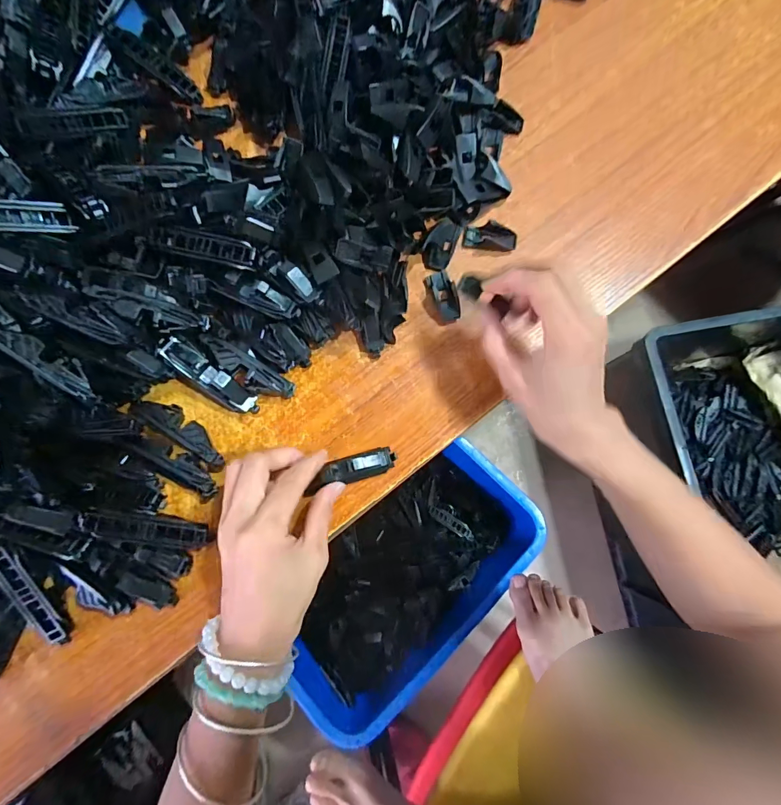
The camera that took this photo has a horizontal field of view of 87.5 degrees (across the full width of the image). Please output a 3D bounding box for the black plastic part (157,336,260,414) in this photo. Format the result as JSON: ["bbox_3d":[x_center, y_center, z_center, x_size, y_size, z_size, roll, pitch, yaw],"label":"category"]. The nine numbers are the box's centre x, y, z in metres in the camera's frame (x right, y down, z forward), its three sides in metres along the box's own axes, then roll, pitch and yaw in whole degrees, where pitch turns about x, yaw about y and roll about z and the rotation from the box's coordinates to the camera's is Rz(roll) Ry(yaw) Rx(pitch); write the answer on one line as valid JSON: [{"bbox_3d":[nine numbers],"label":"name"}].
[{"bbox_3d":[-0.135,-0.017,0.303,0.080,0.013,0.021,39,82,-11],"label":"black plastic part"}]

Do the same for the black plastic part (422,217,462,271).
[{"bbox_3d":[0.043,-0.132,0.330,0.022,0.018,0.045,22,80,5],"label":"black plastic part"}]

